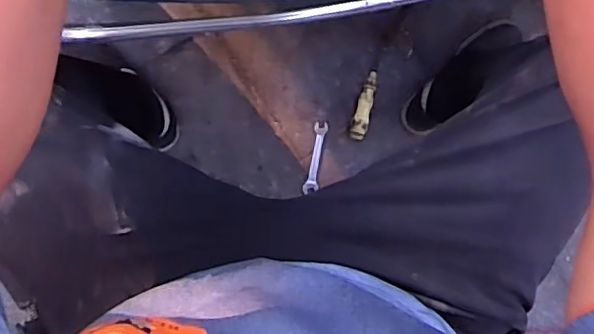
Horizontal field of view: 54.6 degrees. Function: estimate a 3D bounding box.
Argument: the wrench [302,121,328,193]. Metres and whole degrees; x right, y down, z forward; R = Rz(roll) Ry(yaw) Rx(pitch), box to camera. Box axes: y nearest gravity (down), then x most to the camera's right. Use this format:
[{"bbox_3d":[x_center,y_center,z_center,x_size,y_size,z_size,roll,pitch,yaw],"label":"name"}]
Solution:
[{"bbox_3d":[0.036,-0.016,1.072,0.027,0.008,0.135,10,92,-4],"label":"wrench"}]

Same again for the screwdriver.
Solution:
[{"bbox_3d":[0.136,-0.149,1.060,0.029,0.023,0.200,16,92,-4],"label":"screwdriver"}]

